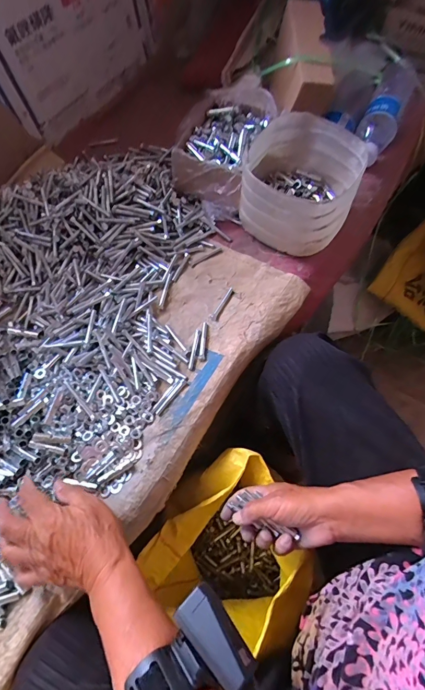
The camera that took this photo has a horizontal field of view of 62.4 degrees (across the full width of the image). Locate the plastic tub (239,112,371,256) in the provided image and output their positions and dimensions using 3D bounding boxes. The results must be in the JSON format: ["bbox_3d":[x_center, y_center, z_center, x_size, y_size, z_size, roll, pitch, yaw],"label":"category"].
[{"bbox_3d":[0.128,-0.229,0.523,0.146,0.125,0.156,19,68,15],"label":"plastic tub"}]

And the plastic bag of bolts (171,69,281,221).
[{"bbox_3d":[0.016,-0.331,0.596,0.139,0.083,0.229,18,68,13],"label":"plastic bag of bolts"}]

